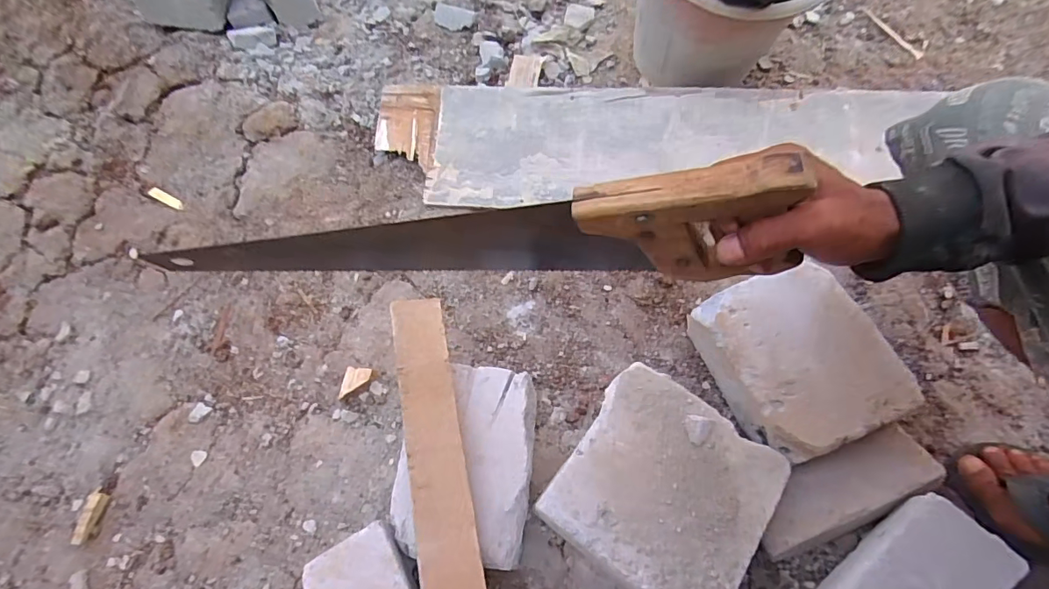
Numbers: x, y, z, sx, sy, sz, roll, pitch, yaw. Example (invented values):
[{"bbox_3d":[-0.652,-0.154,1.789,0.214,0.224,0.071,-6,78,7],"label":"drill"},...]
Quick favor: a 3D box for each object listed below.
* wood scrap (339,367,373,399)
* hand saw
[{"bbox_3d":[-0.211,0.113,0.632,0.033,0.019,0.039,6,65,5],"label":"wood scrap"},{"bbox_3d":[-0.051,-0.033,0.389,0.466,0.118,0.025,-3,64,15],"label":"hand saw"}]

